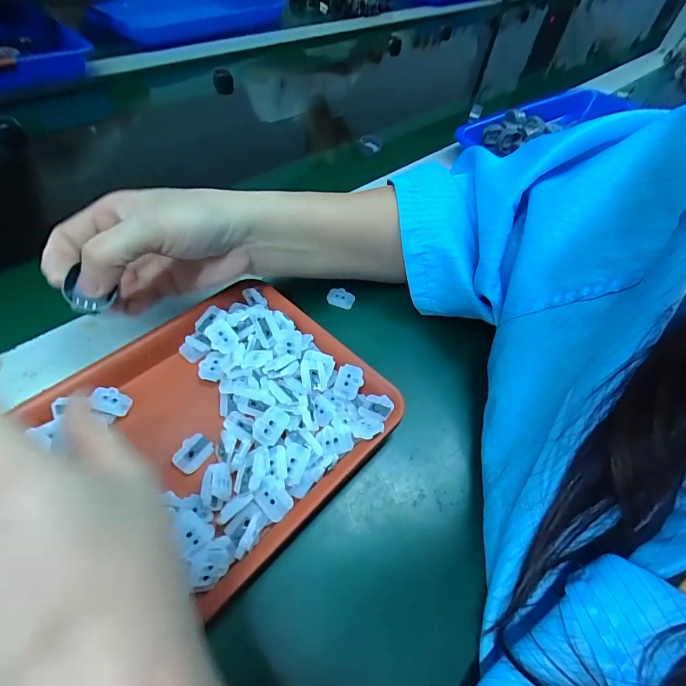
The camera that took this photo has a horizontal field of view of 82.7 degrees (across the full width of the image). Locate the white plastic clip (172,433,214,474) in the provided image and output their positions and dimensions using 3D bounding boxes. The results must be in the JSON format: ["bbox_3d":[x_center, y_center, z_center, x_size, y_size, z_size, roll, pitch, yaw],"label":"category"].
[{"bbox_3d":[-0.087,0.063,0.226,0.017,0.004,0.022,27,56,13],"label":"white plastic clip"}]

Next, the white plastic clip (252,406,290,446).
[{"bbox_3d":[-0.042,0.047,0.225,0.018,0.006,0.022,21,55,9],"label":"white plastic clip"}]

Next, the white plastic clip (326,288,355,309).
[{"bbox_3d":[-0.002,-0.037,0.319,0.022,0.006,0.015,18,54,7],"label":"white plastic clip"}]

